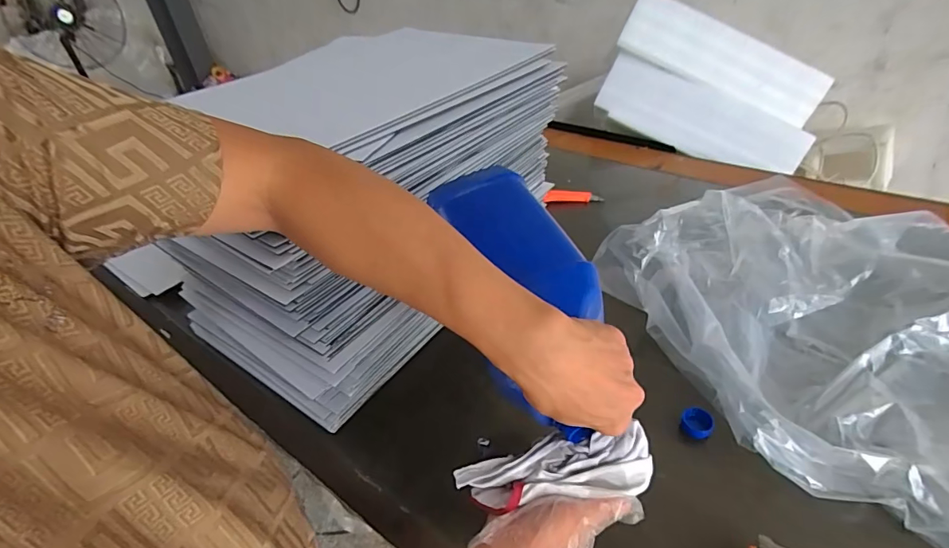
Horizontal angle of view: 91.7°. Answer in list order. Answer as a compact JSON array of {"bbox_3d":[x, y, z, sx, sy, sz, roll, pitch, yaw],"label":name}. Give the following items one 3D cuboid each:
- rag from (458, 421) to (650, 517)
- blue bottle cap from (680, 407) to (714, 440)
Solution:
[{"bbox_3d":[0.078,0.186,0.438,0.184,0.034,0.058,-6,34,-6],"label":"rag"},{"bbox_3d":[0.317,0.213,0.656,0.041,0.017,0.043,-4,39,3],"label":"blue bottle cap"}]

